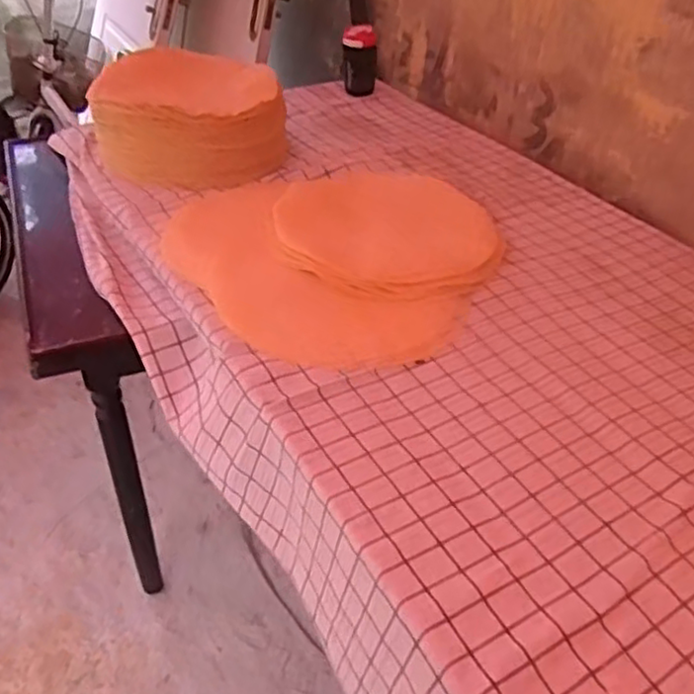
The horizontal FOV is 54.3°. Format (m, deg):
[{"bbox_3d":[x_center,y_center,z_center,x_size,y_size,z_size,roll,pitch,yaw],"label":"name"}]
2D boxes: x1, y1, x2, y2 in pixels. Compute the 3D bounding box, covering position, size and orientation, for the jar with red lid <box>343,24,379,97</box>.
[{"bbox_3d":[0.029,-0.703,1.671,0.087,0.156,0.075,-4,38,-7],"label":"jar with red lid"}]

